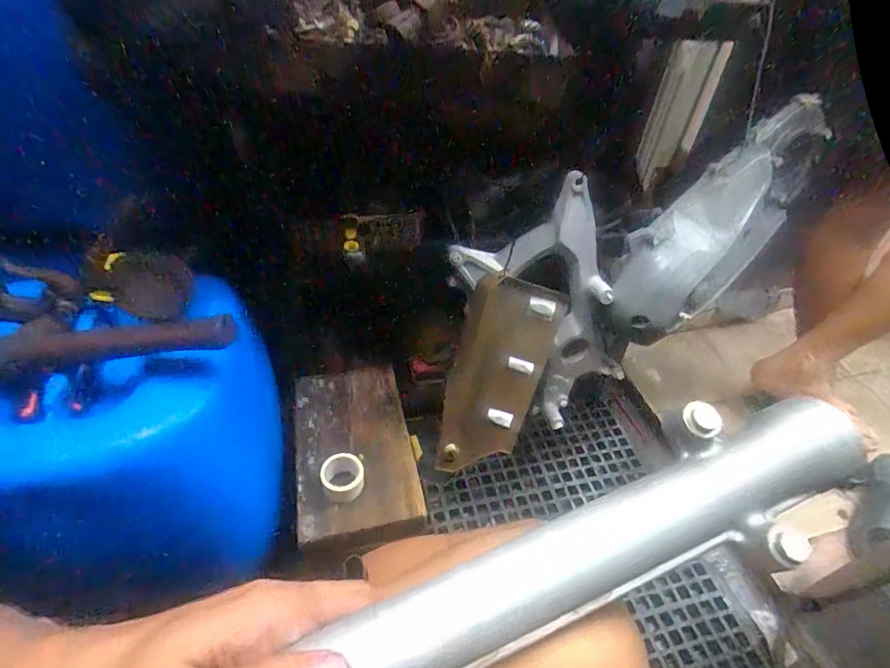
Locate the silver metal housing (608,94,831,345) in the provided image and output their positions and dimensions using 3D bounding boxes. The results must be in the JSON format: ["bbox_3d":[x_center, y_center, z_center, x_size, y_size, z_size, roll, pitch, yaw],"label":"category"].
[{"bbox_3d":[0.413,-0.166,0.683,0.422,0.129,0.118,-46,56,-1],"label":"silver metal housing"}]

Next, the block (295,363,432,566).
[{"bbox_3d":[-0.130,0.174,0.658,0.163,0.073,0.259,-8,44,-14],"label":"block"}]

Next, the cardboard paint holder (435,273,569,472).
[{"bbox_3d":[0.069,0.071,0.695,0.131,0.316,0.074,26,21,21],"label":"cardboard paint holder"}]

